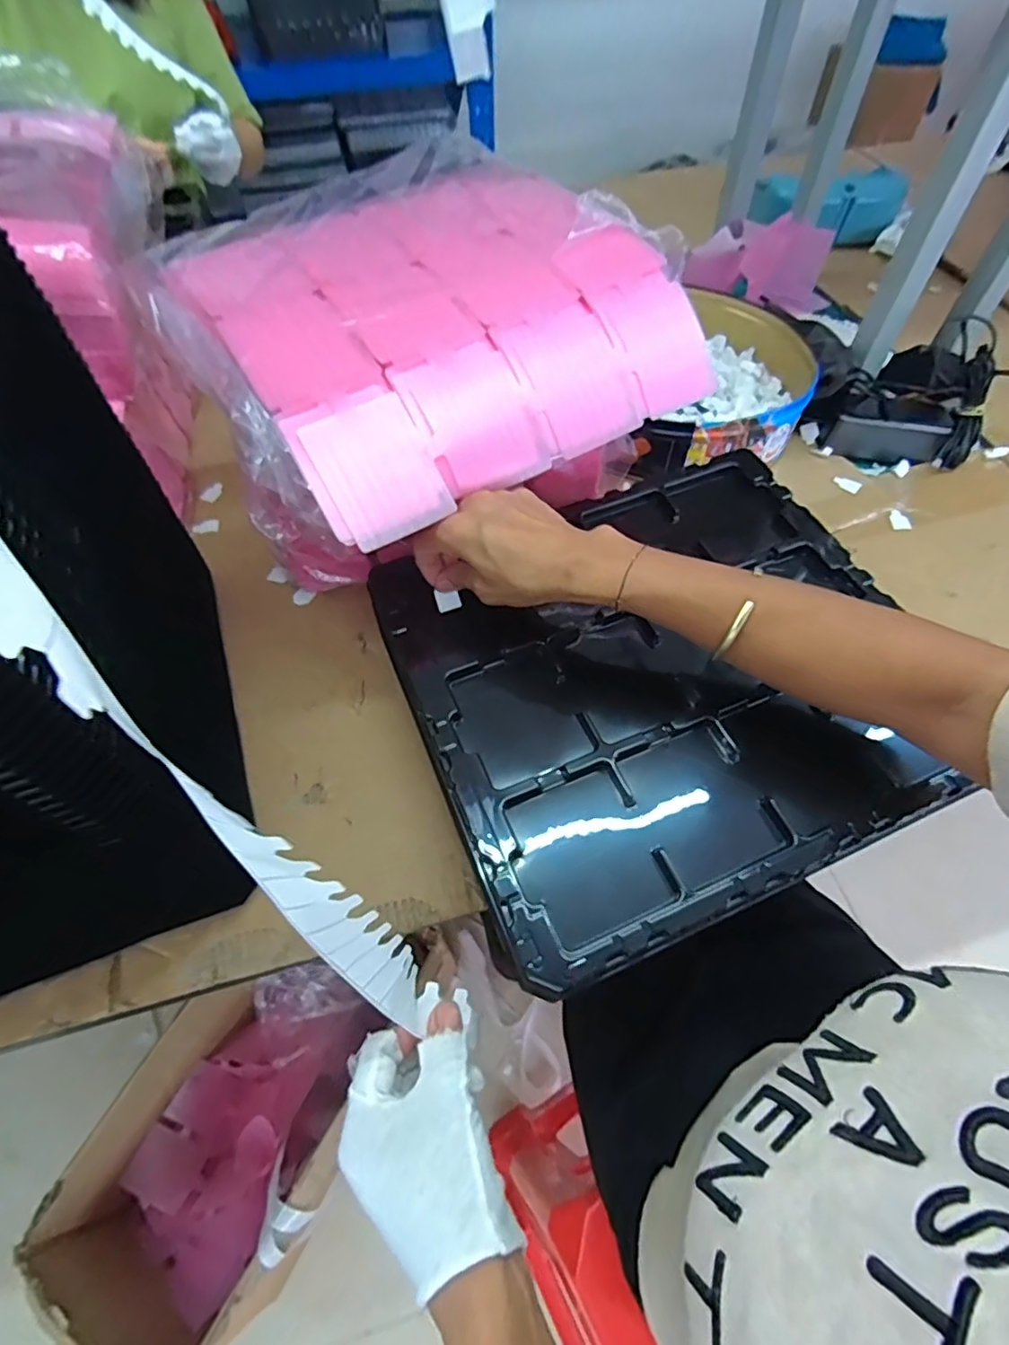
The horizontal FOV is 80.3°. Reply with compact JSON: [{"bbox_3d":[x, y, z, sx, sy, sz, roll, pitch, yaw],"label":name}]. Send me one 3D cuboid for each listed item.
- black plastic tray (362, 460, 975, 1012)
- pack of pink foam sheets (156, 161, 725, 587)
[{"bbox_3d":[0.118,-0.004,0.446,0.364,0.030,0.332,-19,59,-12],"label":"black plastic tray"},{"bbox_3d":[-0.054,-0.265,0.460,0.353,0.081,0.313,-27,61,-16],"label":"pack of pink foam sheets"}]

